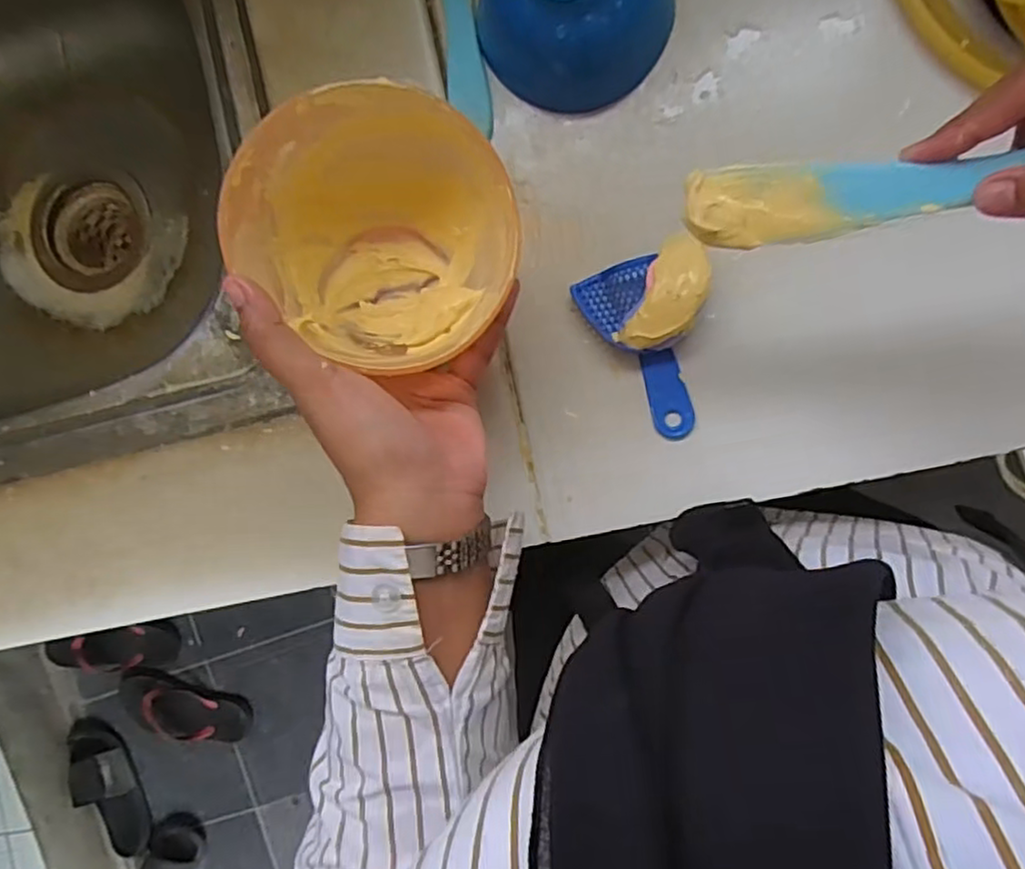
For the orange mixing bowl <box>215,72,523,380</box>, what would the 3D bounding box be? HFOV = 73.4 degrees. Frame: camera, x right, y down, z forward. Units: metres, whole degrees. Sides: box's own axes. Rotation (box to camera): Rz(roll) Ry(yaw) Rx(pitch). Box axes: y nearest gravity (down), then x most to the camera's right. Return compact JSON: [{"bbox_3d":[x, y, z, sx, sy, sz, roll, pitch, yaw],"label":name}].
[{"bbox_3d":[-0.055,-0.089,0.312,0.112,0.083,0.110,0,90,9],"label":"orange mixing bowl"}]

